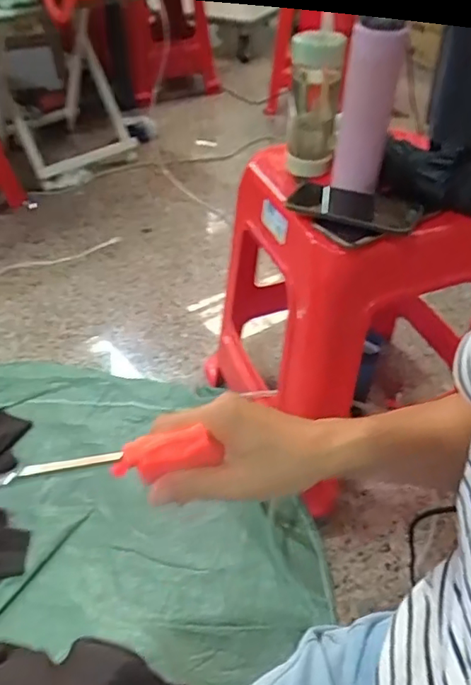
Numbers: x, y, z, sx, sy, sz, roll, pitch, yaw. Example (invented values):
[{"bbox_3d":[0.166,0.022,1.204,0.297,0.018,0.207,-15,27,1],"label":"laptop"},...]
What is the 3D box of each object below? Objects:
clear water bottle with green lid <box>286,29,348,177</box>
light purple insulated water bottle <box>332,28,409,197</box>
[{"bbox_3d":[0.102,-0.307,0.725,0.069,0.177,0.057,7,44,7],"label":"clear water bottle with green lid"},{"bbox_3d":[0.160,-0.280,0.673,0.063,0.179,0.059,10,44,11],"label":"light purple insulated water bottle"}]

